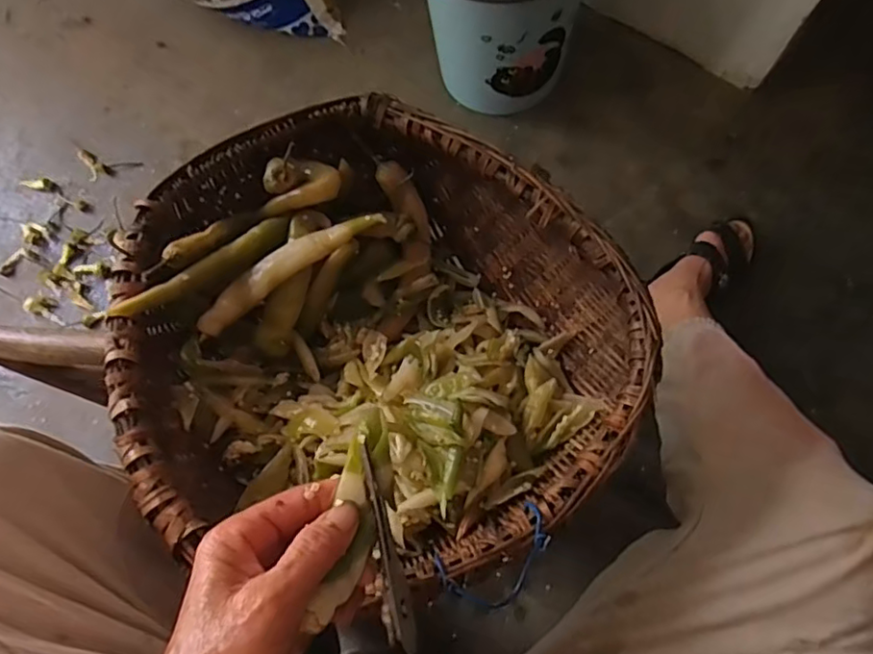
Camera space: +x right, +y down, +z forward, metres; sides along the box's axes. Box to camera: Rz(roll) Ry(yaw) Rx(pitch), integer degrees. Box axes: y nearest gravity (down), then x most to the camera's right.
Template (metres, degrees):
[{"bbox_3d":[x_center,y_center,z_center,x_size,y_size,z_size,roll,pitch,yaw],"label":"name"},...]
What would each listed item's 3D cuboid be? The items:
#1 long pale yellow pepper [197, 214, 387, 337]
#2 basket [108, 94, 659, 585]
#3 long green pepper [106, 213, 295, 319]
[{"bbox_3d":[-0.116,-0.048,0.453,0.157,0.028,0.027,-33,77,-11],"label":"long pale yellow pepper"},{"bbox_3d":[-0.040,0.000,0.451,0.348,0.106,0.337,-1,74,2],"label":"basket"},{"bbox_3d":[-0.171,-0.045,0.439,0.142,0.018,0.025,-37,77,-31],"label":"long green pepper"}]

